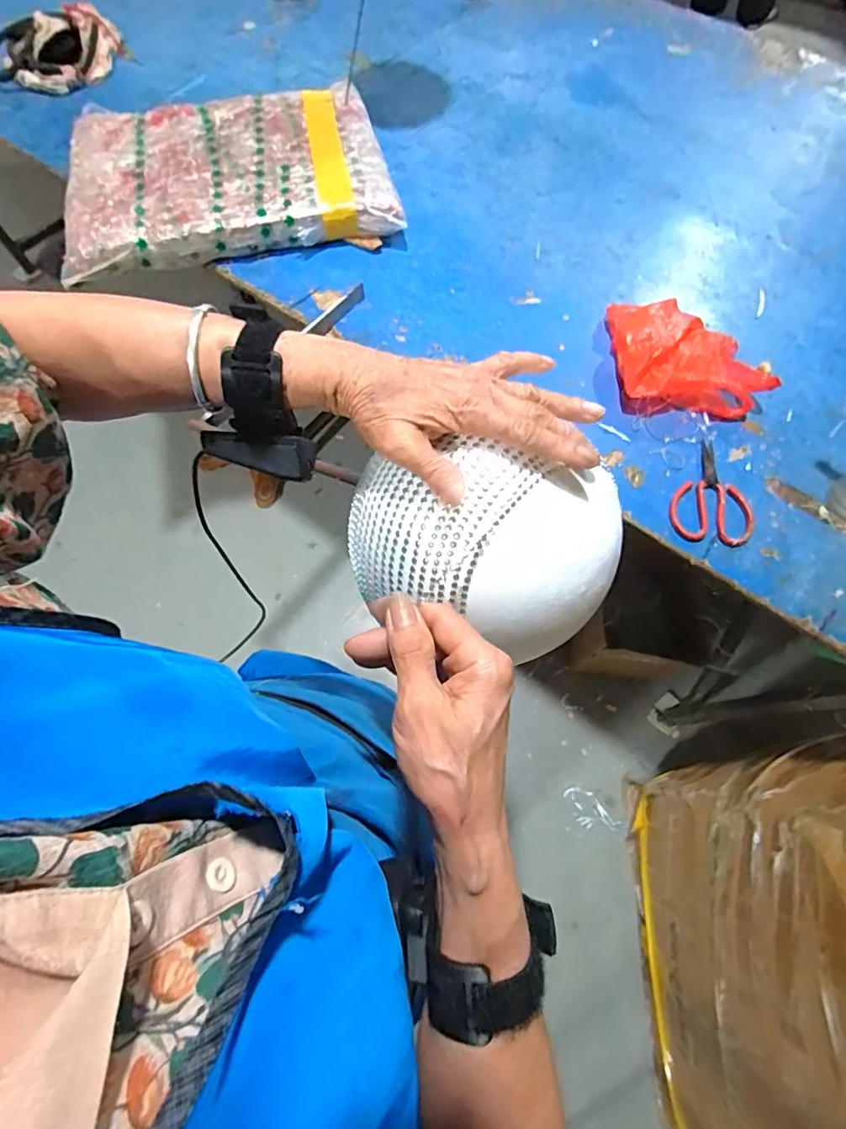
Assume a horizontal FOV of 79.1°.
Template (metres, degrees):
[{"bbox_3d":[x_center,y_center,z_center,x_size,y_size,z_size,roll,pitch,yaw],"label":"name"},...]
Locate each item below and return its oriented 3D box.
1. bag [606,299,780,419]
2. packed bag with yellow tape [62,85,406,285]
[{"bbox_3d":[0.383,-0.312,0.747,0.202,0.051,0.190,4,64,0],"label":"bag"},{"bbox_3d":[-0.324,-0.658,0.868,0.515,0.059,0.366,-13,65,-7],"label":"packed bag with yellow tape"}]

